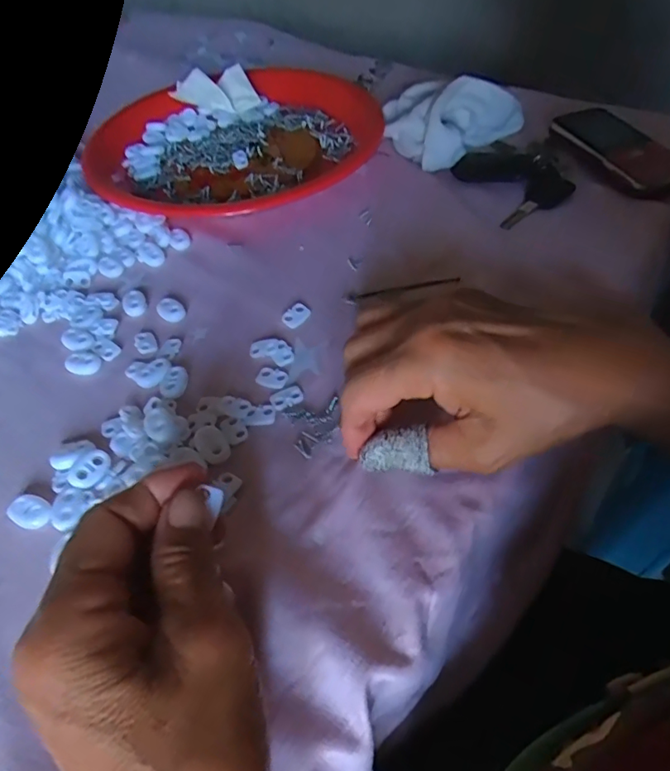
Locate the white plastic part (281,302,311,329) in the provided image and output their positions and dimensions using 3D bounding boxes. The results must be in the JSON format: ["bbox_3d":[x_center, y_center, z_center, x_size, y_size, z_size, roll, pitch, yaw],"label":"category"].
[{"bbox_3d":[-0.025,-0.045,0.343,0.015,0.004,0.019,33,60,28],"label":"white plastic part"}]

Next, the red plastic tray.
[{"bbox_3d":[-0.089,-0.223,0.478,0.258,0.030,0.214,-12,51,-5],"label":"red plastic tray"}]

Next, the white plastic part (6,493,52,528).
[{"bbox_3d":[-0.149,0.062,0.264,0.022,0.005,0.015,22,56,22],"label":"white plastic part"}]

